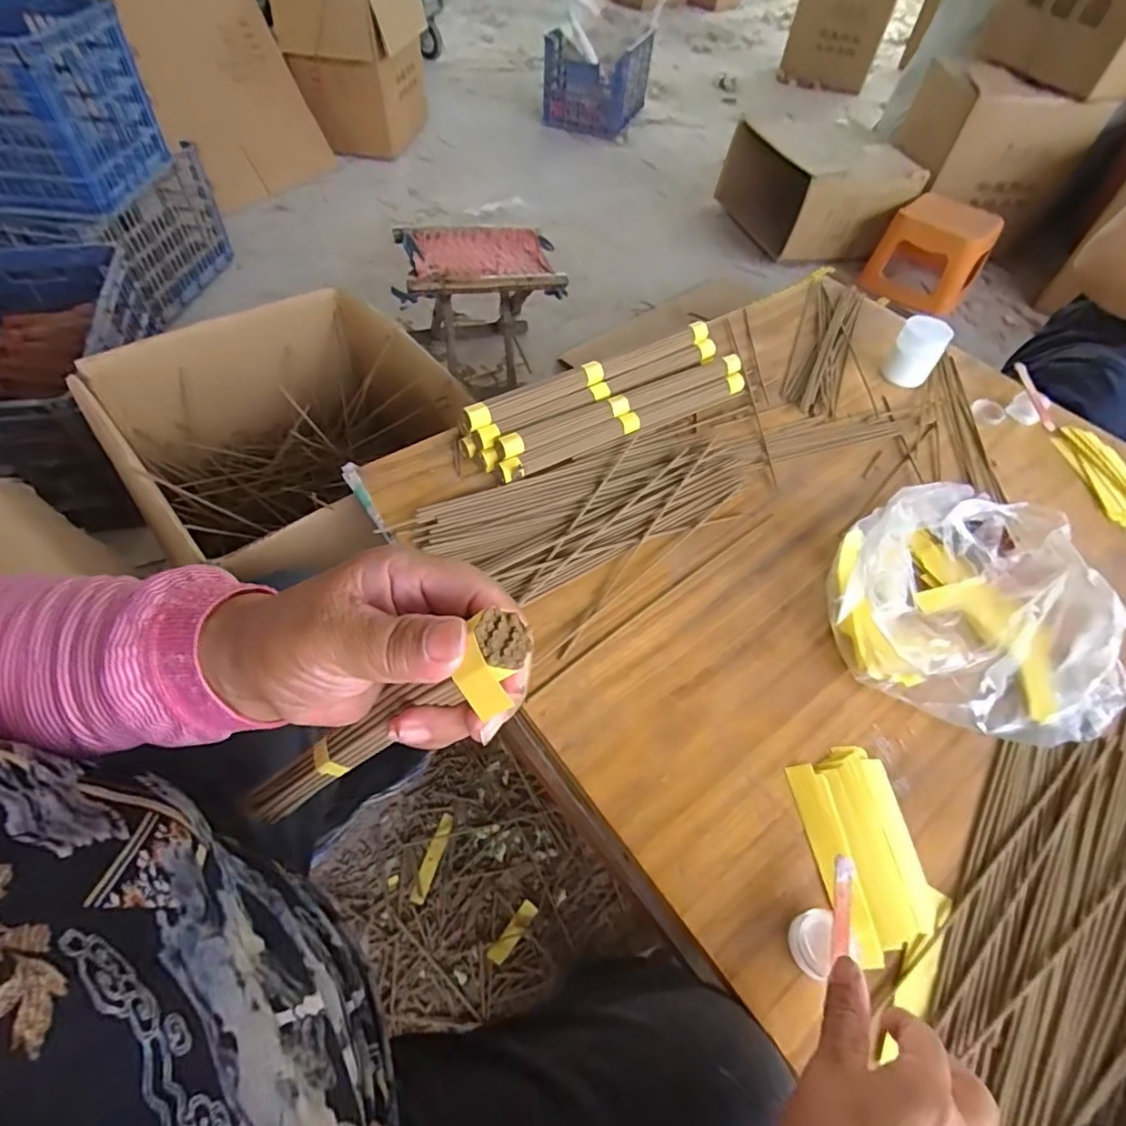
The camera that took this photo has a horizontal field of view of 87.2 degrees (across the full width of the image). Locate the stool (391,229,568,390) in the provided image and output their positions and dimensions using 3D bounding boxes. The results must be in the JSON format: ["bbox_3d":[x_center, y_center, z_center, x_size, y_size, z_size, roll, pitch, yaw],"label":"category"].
[{"bbox_3d":[-0.187,-0.571,1.310,0.343,0.252,0.276,-10,54,-12],"label":"stool"}]

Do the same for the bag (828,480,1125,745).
[{"bbox_3d":[0.339,0.030,0.481,0.219,0.097,0.200,-3,53,-7],"label":"bag"}]

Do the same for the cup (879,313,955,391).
[{"bbox_3d":[0.427,-0.255,0.716,0.055,0.065,0.053,30,56,17],"label":"cup"}]

